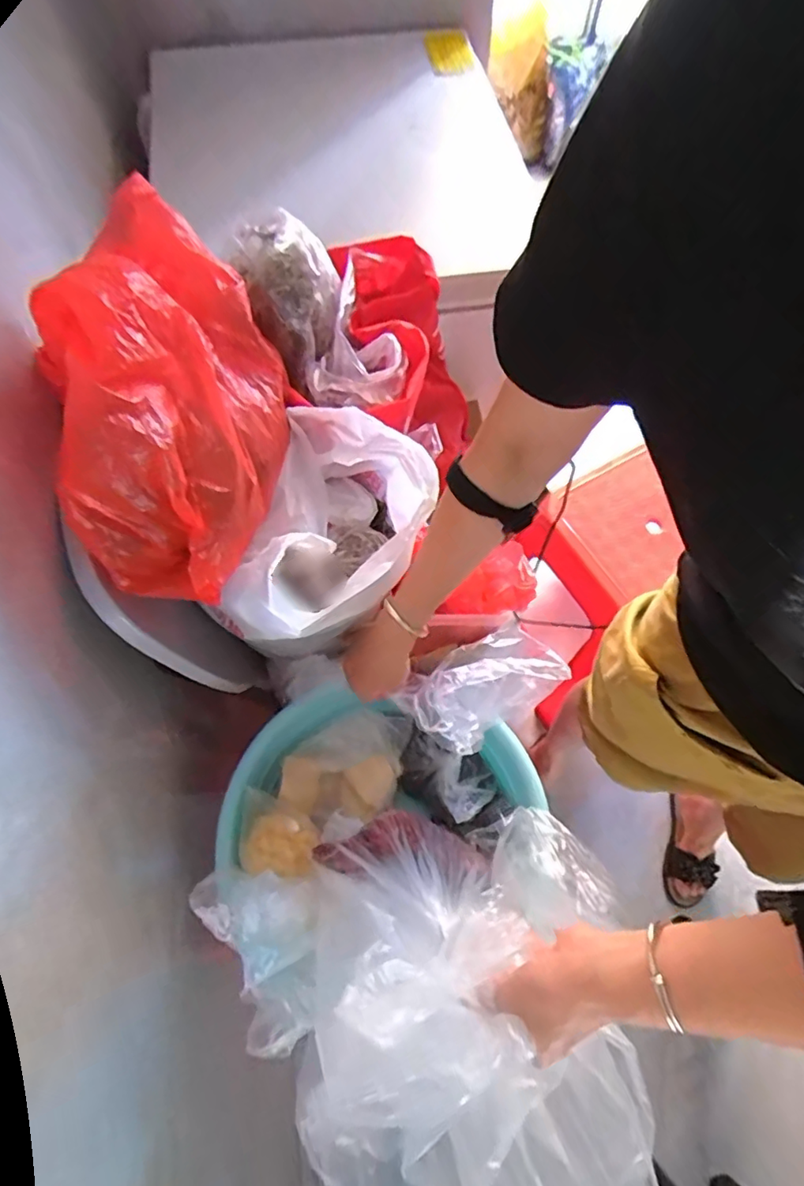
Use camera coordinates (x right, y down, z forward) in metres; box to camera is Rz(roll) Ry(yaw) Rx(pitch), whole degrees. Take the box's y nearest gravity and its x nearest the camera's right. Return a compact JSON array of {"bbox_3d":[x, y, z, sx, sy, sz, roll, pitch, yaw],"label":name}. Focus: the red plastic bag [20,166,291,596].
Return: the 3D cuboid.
[{"bbox_3d":[-0.189,-0.167,0.469,0.155,0.172,0.291,0,67,-1],"label":"red plastic bag"}]

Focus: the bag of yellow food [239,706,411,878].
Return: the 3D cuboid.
[{"bbox_3d":[-0.091,0.238,0.681,0.121,0.062,0.238,44,53,16],"label":"bag of yellow food"}]

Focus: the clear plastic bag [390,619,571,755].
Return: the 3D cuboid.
[{"bbox_3d":[0.092,0.093,0.595,0.160,0.073,0.095,-32,71,-14],"label":"clear plastic bag"}]

